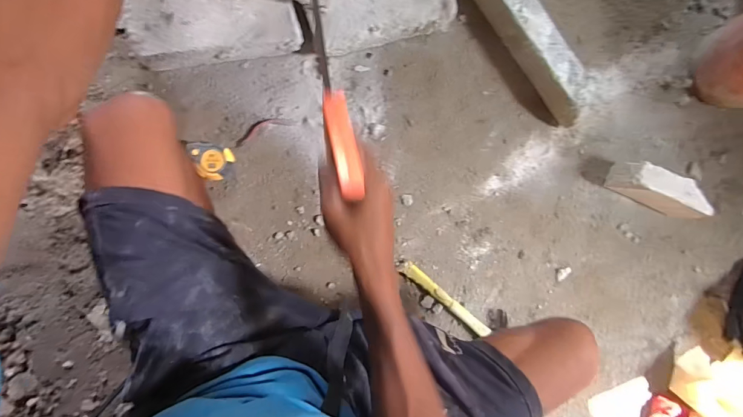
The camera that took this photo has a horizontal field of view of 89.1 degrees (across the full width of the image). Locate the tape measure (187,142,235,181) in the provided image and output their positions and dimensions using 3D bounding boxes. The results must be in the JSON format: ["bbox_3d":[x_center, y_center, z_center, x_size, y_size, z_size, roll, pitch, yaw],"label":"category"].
[{"bbox_3d":[-0.284,-0.083,0.669,0.076,0.039,0.063,16,92,-8],"label":"tape measure"}]

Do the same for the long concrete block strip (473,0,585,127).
[{"bbox_3d":[0.285,-0.326,0.705,0.061,0.081,0.366,-39,98,-3],"label":"long concrete block strip"}]

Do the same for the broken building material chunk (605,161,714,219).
[{"bbox_3d":[0.586,-0.037,0.762,0.187,0.099,0.074,15,92,-8],"label":"broken building material chunk"}]

